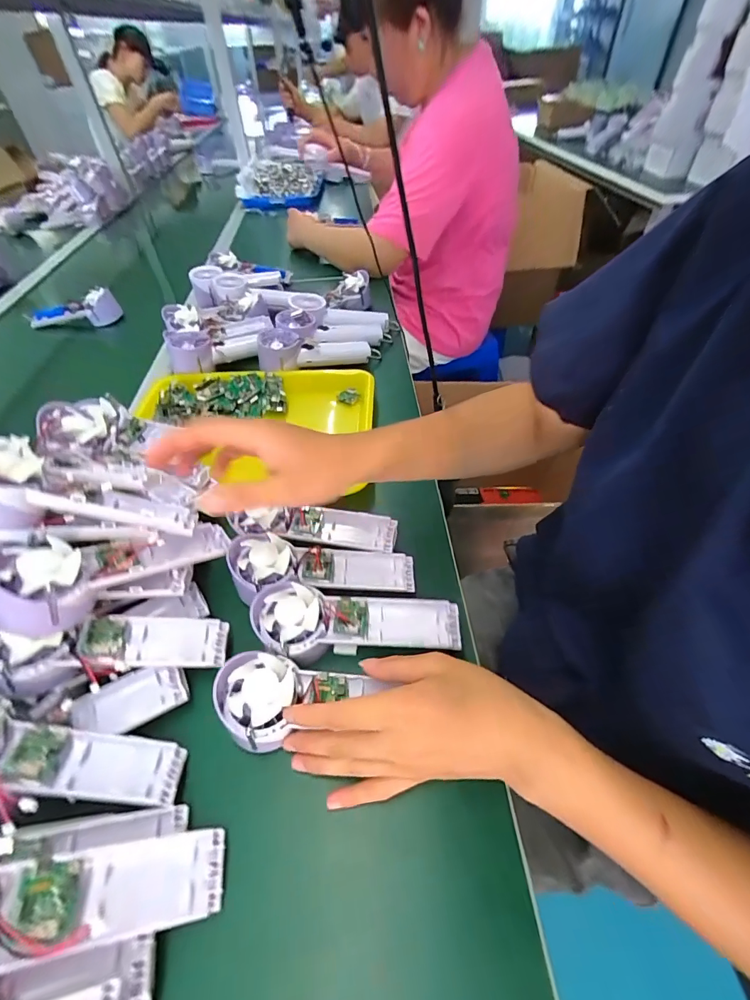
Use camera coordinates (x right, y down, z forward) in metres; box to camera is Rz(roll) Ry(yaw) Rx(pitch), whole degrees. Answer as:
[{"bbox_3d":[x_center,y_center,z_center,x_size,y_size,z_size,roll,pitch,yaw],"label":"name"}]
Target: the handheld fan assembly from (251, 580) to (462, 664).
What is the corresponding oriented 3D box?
[{"bbox_3d":[-0.016,0.104,0.355,0.174,0.031,0.062,0,49,4],"label":"handheld fan assembly"}]

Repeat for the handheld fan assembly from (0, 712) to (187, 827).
[{"bbox_3d":[-0.229,0.180,0.280,0.176,0.047,0.066,21,45,-23],"label":"handheld fan assembly"}]

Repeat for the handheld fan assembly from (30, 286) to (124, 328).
[{"bbox_3d":[-0.604,-0.379,0.819,0.178,0.055,0.038,-8,49,-3],"label":"handheld fan assembly"}]

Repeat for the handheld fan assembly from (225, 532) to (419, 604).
[{"bbox_3d":[-0.052,0.067,0.404,0.175,0.031,0.066,6,48,-12],"label":"handheld fan assembly"}]

